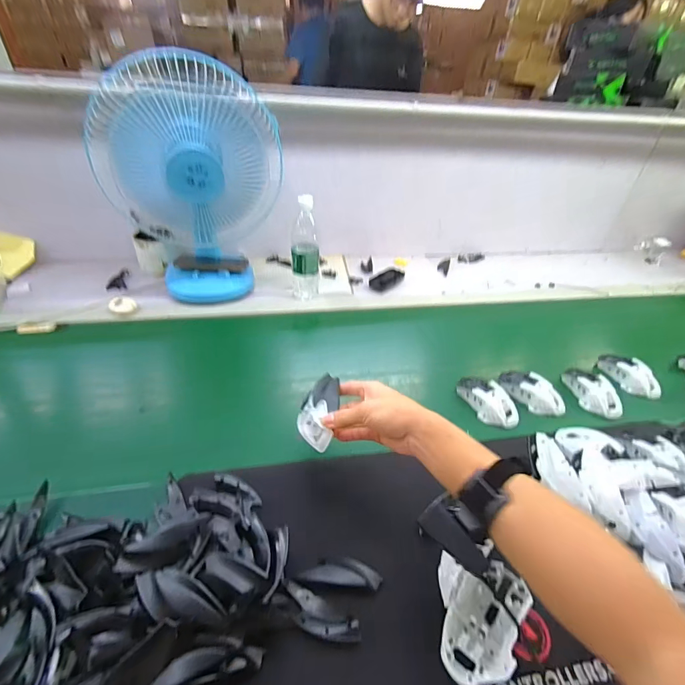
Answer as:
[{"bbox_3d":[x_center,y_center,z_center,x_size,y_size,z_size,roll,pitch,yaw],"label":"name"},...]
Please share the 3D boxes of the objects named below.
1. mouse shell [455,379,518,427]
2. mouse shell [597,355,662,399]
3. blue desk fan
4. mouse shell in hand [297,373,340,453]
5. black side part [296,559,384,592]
[{"bbox_3d":[0.252,0.099,0.646,0.058,0.036,0.113,-13,40,-20],"label":"mouse shell"},{"bbox_3d":[0.557,0.059,0.722,0.052,0.041,0.120,-10,39,-17],"label":"mouse shell"},{"bbox_3d":[-0.309,-0.309,0.784,0.324,0.450,0.219,-16,42,-24],"label":"blue desk fan"},{"bbox_3d":[-0.031,0.085,0.477,0.049,0.031,0.099,9,61,7],"label":"mouse shell in hand"},{"bbox_3d":[-0.002,0.261,0.422,0.091,0.017,0.031,4,38,0],"label":"black side part"}]

